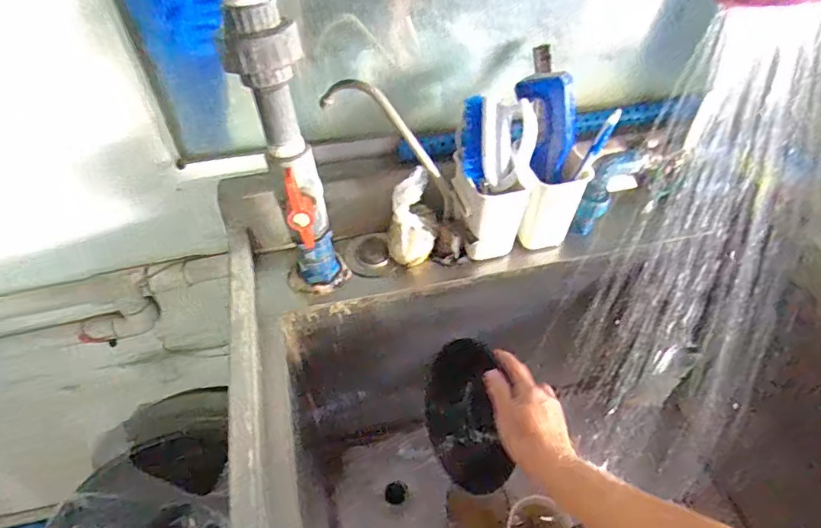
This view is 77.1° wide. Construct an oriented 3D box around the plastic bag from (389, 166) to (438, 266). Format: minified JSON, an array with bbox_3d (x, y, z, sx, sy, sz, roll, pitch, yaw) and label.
[{"bbox_3d":[0.004,-0.055,0.581,0.053,0.108,0.074,3,49,2],"label":"plastic bag"}]

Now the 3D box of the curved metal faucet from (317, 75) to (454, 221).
[{"bbox_3d":[-0.010,-0.121,0.559,0.062,0.195,0.023,-21,38,37],"label":"curved metal faucet"}]

